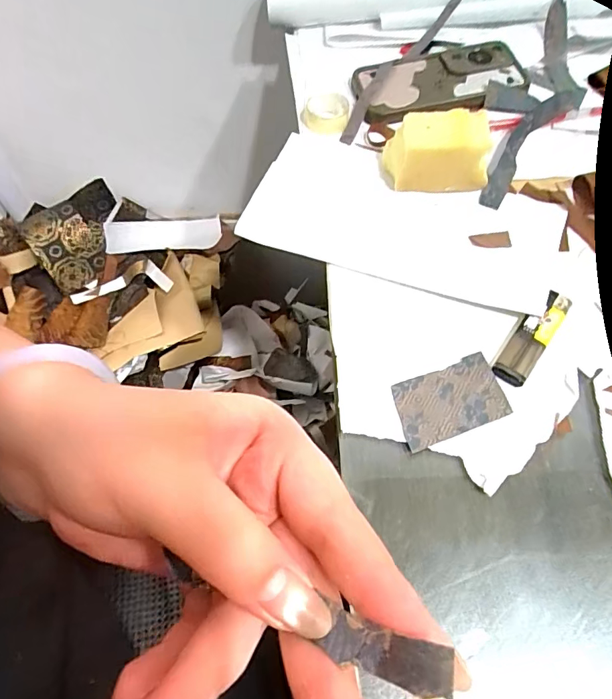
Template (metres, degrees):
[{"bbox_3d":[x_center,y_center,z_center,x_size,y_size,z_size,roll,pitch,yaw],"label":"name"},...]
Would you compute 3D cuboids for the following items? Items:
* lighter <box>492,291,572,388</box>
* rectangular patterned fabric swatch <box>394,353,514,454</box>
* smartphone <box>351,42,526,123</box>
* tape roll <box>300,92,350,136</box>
[{"bbox_3d":[0.159,-0.010,0.322,0.022,0.009,0.081,33,69,18],"label":"lighter"},{"bbox_3d":[0.095,0.034,0.307,0.072,0.004,0.045,-20,63,-7],"label":"rectangular patterned fabric swatch"},{"bbox_3d":[0.129,-0.263,0.447,0.163,0.016,0.077,-10,62,-2],"label":"smartphone"},{"bbox_3d":[0.018,-0.220,0.430,0.045,0.019,0.045,-1,62,2],"label":"tape roll"}]

